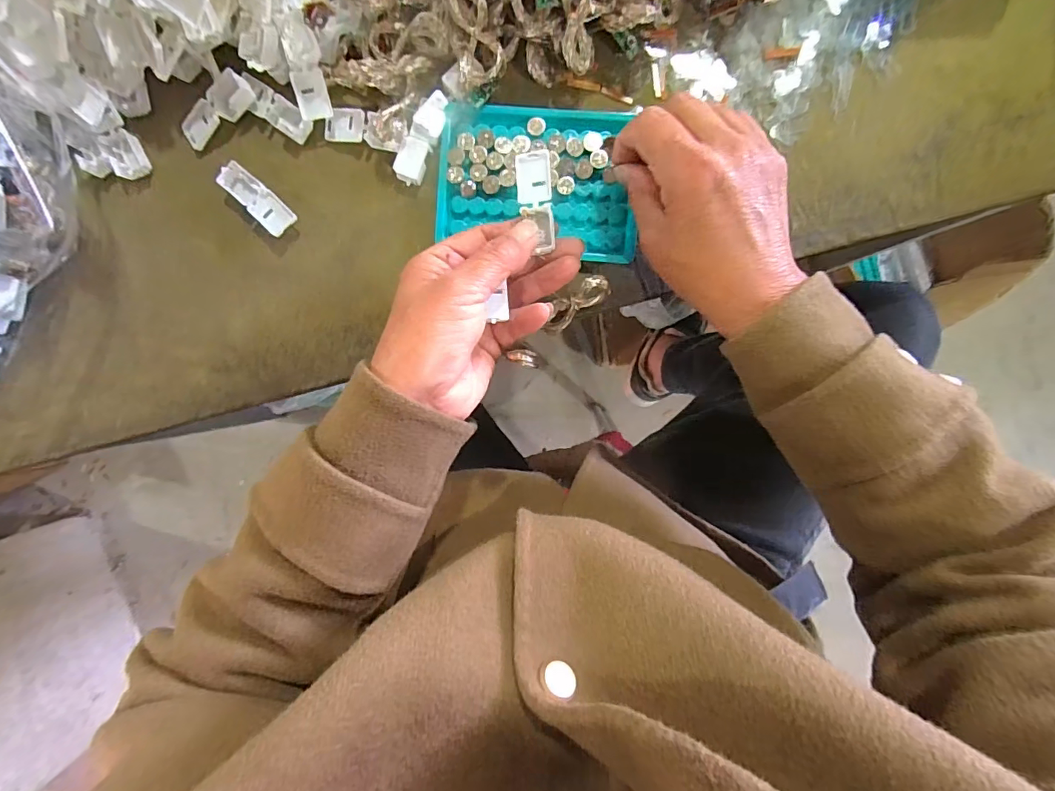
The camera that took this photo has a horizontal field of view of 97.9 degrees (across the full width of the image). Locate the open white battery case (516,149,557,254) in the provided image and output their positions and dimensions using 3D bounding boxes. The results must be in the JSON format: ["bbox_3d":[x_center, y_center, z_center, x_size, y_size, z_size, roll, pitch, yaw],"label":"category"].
[{"bbox_3d":[0.006,-0.109,0.259,0.020,0.005,0.057,-10,93,3],"label":"open white battery case"}]

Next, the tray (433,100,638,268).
[{"bbox_3d":[0.006,-0.137,0.297,0.125,0.010,0.092,3,93,2],"label":"tray"}]

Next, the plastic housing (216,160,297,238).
[{"bbox_3d":[-0.174,-0.126,0.299,0.052,0.014,0.018,43,94,-1],"label":"plastic housing"}]

